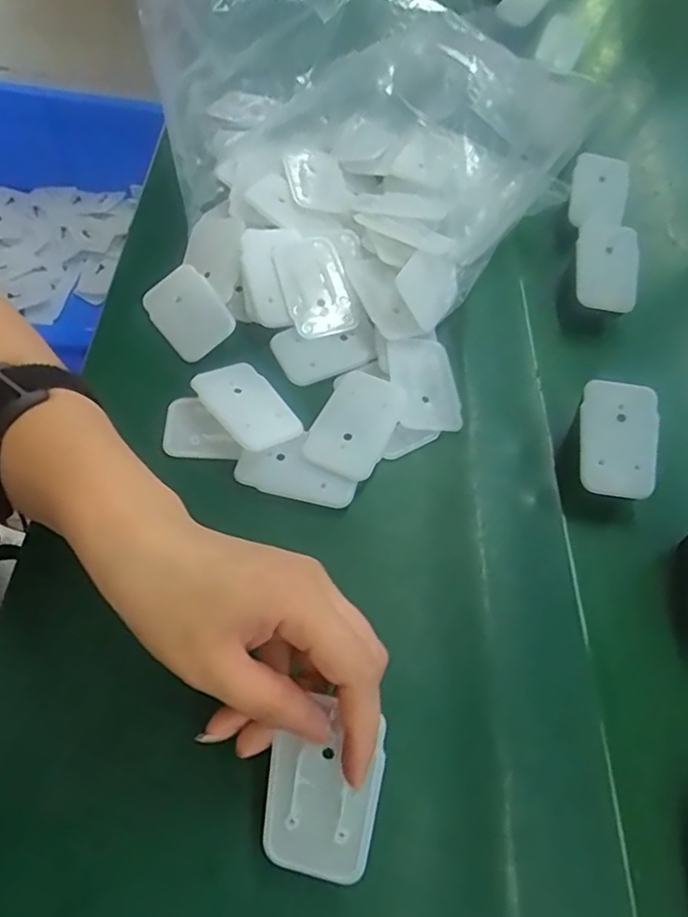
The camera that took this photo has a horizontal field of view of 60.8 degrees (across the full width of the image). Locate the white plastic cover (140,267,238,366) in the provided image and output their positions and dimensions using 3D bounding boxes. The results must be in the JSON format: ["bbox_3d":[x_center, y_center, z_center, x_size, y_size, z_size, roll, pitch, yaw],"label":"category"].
[{"bbox_3d":[-0.104,-0.098,0.394,0.044,0.007,0.068,-41,71,-1],"label":"white plastic cover"}]

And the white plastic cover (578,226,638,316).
[{"bbox_3d":[0.189,-0.137,0.423,0.040,0.060,0.007,6,25,35],"label":"white plastic cover"}]

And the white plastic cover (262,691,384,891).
[{"bbox_3d":[-0.009,0.133,0.237,0.045,0.005,0.068,9,86,13],"label":"white plastic cover"}]

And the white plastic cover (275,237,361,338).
[{"bbox_3d":[-0.020,-0.117,0.396,0.043,0.006,0.071,-17,85,-10],"label":"white plastic cover"}]

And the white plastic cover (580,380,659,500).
[{"bbox_3d":[0.158,-0.011,0.337,0.040,0.007,0.065,4,84,15],"label":"white plastic cover"}]

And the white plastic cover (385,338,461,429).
[{"bbox_3d":[0.050,-0.048,0.370,0.041,0.006,0.065,-1,65,-17],"label":"white plastic cover"}]

